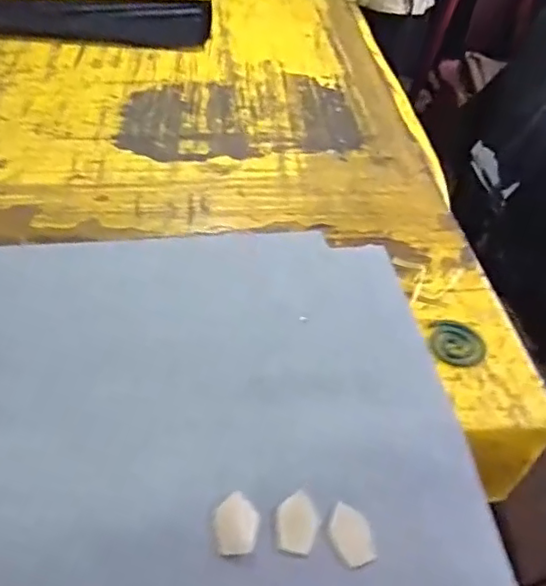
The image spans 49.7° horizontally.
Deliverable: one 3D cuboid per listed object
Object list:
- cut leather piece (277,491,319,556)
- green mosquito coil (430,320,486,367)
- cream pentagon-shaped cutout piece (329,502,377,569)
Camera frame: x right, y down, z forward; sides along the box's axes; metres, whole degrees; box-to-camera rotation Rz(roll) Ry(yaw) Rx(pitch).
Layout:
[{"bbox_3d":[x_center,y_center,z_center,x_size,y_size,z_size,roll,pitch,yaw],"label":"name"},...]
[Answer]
[{"bbox_3d":[0.023,0.213,0.545,0.037,0.009,0.054,8,44,4],"label":"cut leather piece"},{"bbox_3d":[0.232,0.062,0.740,0.066,0.005,0.075,12,46,9],"label":"green mosquito coil"},{"bbox_3d":[0.071,0.221,0.541,0.036,0.004,0.055,-12,50,-21],"label":"cream pentagon-shaped cutout piece"}]

